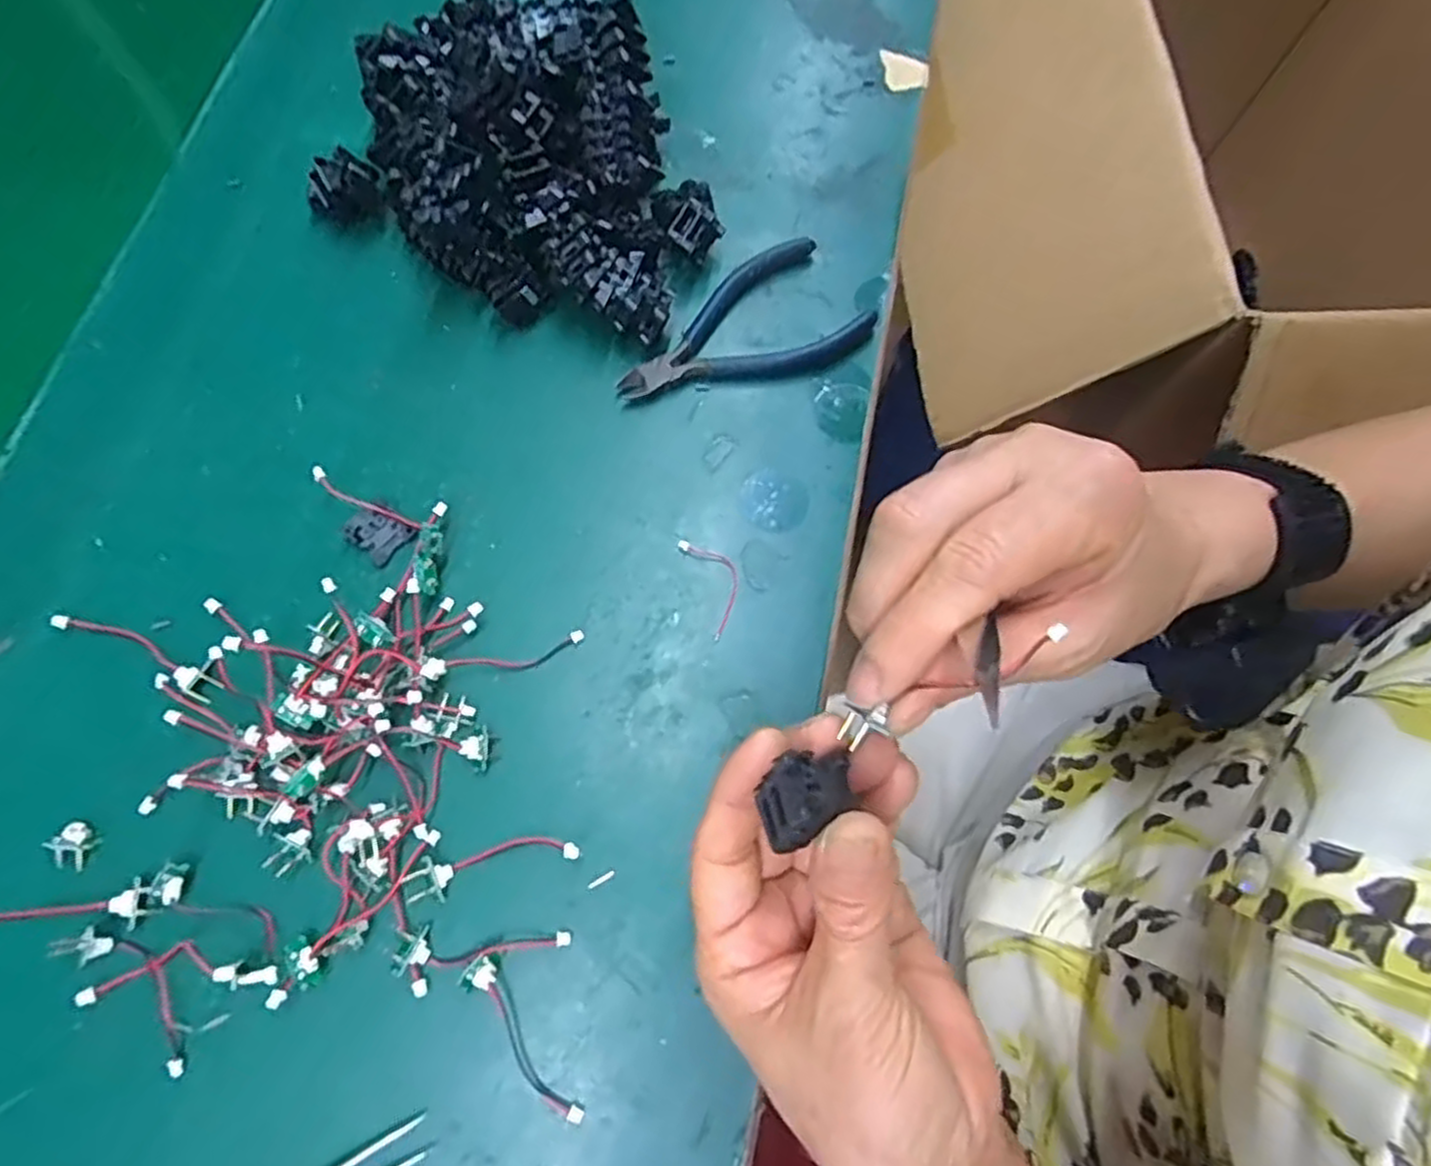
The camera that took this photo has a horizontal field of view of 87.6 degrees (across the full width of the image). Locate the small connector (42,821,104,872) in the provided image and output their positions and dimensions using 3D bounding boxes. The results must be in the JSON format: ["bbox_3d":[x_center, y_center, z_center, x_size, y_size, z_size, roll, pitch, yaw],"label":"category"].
[{"bbox_3d":[-0.225,0.092,0.261,0.016,0.004,0.013,37,73,8],"label":"small connector"}]

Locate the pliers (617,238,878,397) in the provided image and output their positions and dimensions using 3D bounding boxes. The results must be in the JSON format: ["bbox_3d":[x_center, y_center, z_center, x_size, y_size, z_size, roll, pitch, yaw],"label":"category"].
[{"bbox_3d":[0.014,-0.109,0.338,0.116,0.013,0.059,-36,78,-14],"label":"pliers"}]

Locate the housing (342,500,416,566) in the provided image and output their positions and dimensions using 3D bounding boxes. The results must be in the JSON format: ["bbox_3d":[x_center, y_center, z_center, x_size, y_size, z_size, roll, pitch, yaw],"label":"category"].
[{"bbox_3d":[-0.137,-0.021,0.302,0.023,0.006,0.020,34,73,7],"label":"housing"}]

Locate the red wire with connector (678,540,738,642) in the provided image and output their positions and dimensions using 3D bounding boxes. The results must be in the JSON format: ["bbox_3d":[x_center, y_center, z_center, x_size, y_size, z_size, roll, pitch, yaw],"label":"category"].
[{"bbox_3d":[0.001,0.000,0.304,0.019,0.004,0.044,-20,74,-10],"label":"red wire with connector"}]

